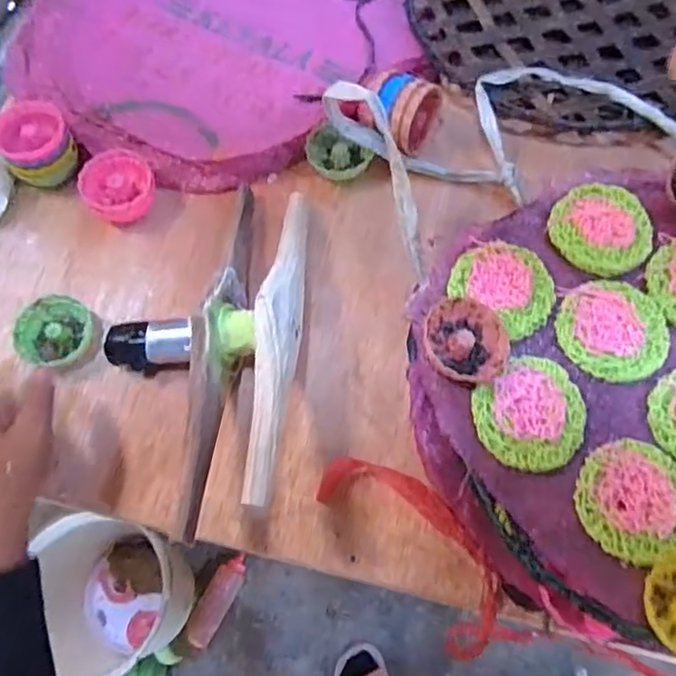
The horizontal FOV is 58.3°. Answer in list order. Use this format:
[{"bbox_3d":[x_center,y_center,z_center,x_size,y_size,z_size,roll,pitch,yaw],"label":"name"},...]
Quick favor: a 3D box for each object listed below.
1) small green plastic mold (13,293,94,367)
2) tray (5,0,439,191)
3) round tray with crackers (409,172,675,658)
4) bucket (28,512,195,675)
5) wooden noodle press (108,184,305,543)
[{"bbox_3d":[-0.235,-0.006,0.504,0.054,0.026,0.060,15,68,10],"label":"small green plastic mold"},{"bbox_3d":[-0.115,-0.349,0.641,0.414,0.029,0.416,-1,66,3],"label":"tray"},{"bbox_3d":[0.217,0.037,0.448,0.300,0.053,0.356,0,66,3],"label":"round tray with crackers"},{"bbox_3d":[-0.346,0.421,0.968,0.204,0.291,0.208,-1,66,3],"label":"bucket"},{"bbox_3d":[-0.104,-0.002,0.467,0.157,0.075,0.295,-3,66,2],"label":"wooden noodle press"}]

